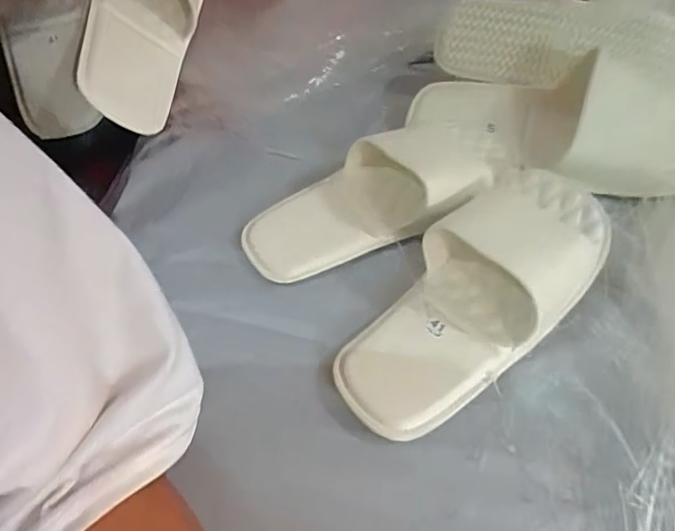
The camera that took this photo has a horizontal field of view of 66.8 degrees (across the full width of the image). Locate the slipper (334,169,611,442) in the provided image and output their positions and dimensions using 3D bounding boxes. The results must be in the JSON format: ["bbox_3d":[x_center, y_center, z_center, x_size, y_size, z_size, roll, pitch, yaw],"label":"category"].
[{"bbox_3d":[0.088,0.019,0.339,0.210,0.053,0.099,-35,61,-22],"label":"slipper"}]

